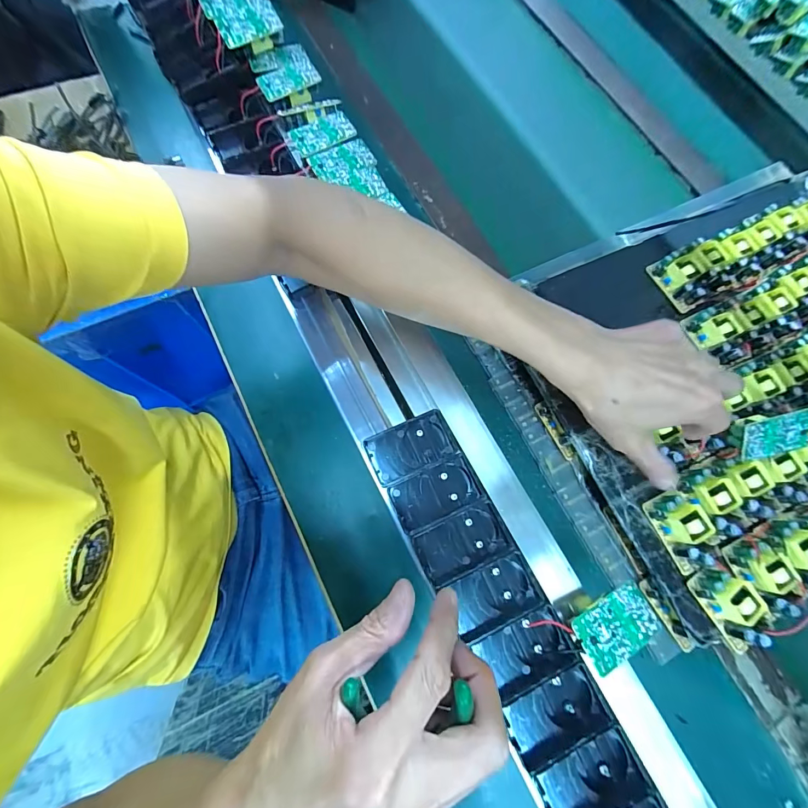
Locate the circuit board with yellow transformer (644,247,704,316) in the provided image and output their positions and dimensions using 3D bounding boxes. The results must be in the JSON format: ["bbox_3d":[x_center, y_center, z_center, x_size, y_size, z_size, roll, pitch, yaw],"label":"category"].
[{"bbox_3d":[0.300,-0.134,0.397,0.041,0.022,0.060,-24,75,-10],"label":"circuit board with yellow transformer"}]

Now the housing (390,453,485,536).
[{"bbox_3d":[0.026,0.077,0.315,0.071,0.020,0.042,-23,75,-10],"label":"housing"}]

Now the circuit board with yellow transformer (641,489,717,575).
[{"bbox_3d":[0.243,0.108,0.318,0.040,0.019,0.063,-22,75,-10],"label":"circuit board with yellow transformer"}]

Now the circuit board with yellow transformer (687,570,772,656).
[{"bbox_3d":[0.268,0.166,0.302,0.033,0.021,0.061,-29,76,-12],"label":"circuit board with yellow transformer"}]

